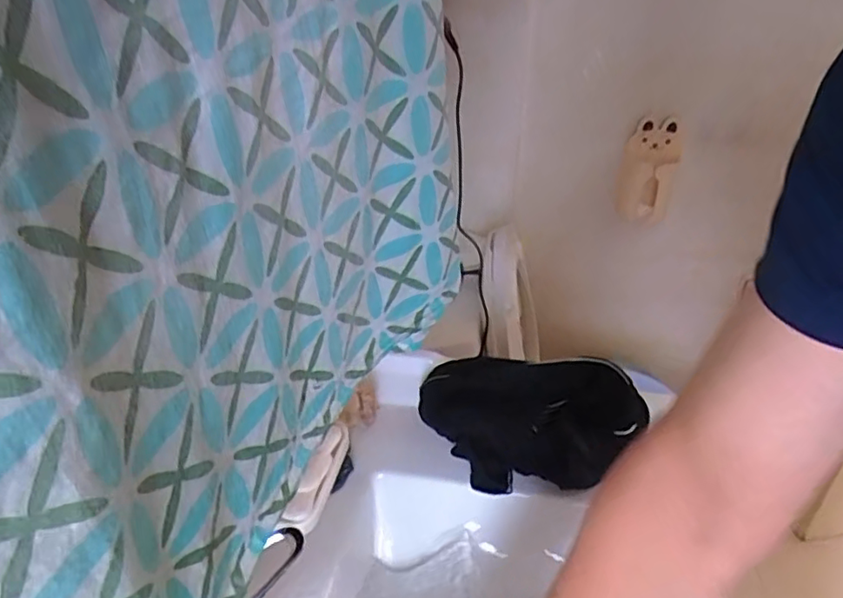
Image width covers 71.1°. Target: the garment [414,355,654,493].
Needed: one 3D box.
[{"bbox_3d":[0.126,0.135,0.688,0.254,0.069,0.161,4,34,7],"label":"garment"}]

